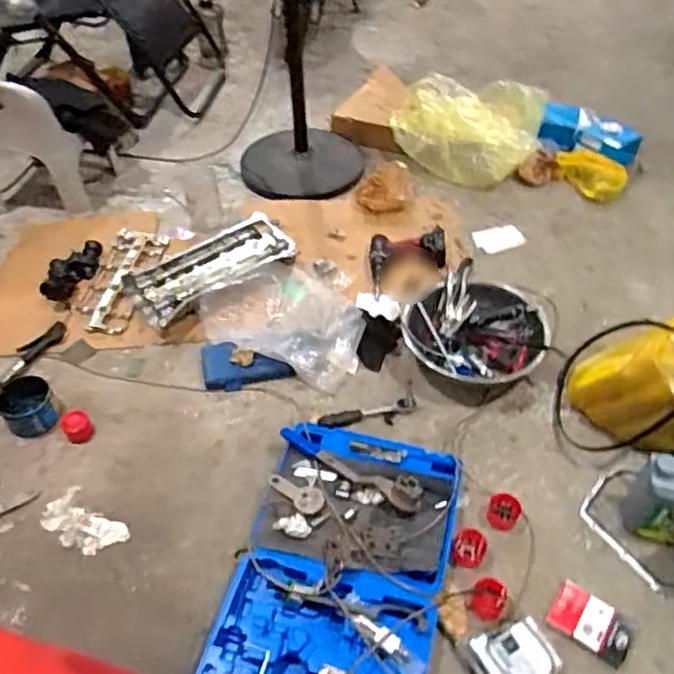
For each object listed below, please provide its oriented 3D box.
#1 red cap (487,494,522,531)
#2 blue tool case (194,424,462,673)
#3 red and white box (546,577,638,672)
[{"bbox_3d":[0.352,0.373,1.340,0.063,0.026,0.076,13,50,13],"label":"red cap"},{"bbox_3d":[-0.001,0.465,1.248,0.405,0.080,0.655,11,49,12],"label":"blue tool case"},{"bbox_3d":[0.479,0.538,1.188,0.146,0.021,0.098,27,54,24],"label":"red and white box"}]

